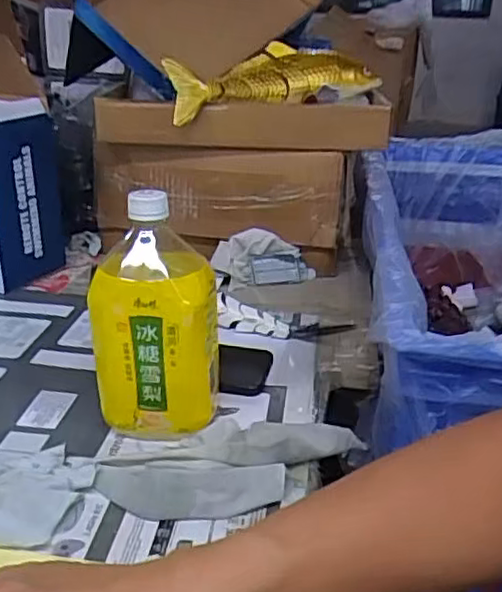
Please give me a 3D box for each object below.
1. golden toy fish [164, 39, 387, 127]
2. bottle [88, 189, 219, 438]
[{"bbox_3d":[0.032,-0.273,0.831,0.292,0.081,0.071,-6,25,-18],"label":"golden toy fish"},{"bbox_3d":[-0.076,0.016,0.534,0.095,0.198,0.083,1,23,-3],"label":"bottle"}]

